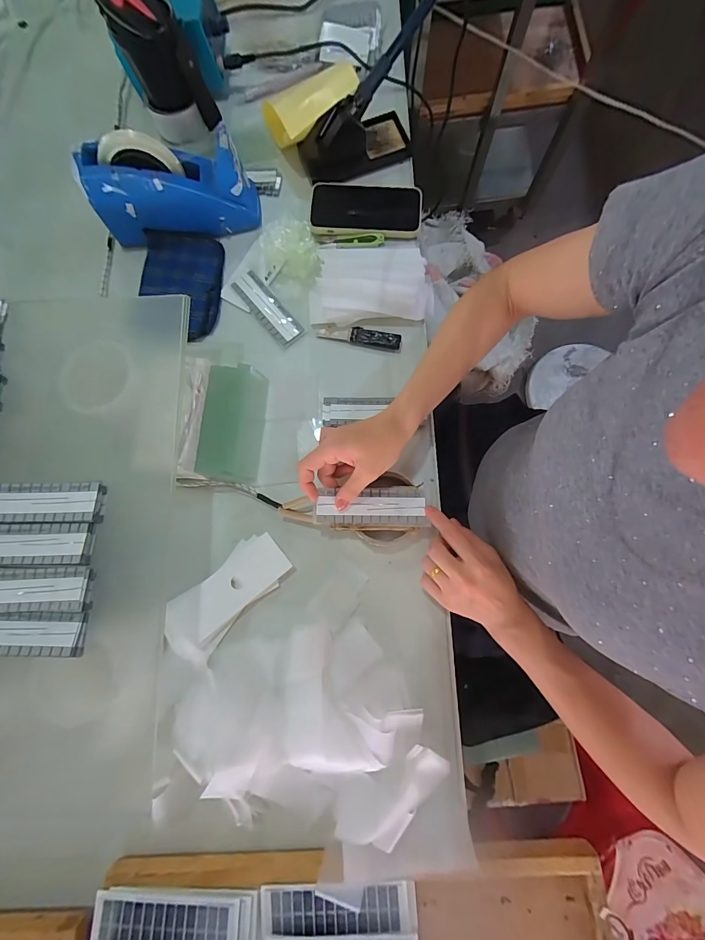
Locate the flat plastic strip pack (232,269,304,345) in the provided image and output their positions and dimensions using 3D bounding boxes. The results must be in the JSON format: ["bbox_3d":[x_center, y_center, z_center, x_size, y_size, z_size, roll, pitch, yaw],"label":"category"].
[{"bbox_3d":[-0.121,-0.231,0.511,0.039,0.010,0.128,-38,80,-6],"label":"flat plastic strip pack"}]

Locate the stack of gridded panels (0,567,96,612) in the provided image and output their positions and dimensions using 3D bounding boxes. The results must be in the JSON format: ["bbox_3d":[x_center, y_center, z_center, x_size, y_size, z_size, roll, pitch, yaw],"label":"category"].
[{"bbox_3d":[-0.325,0.117,0.352,0.132,0.009,0.042,0,79,1],"label":"stack of gridded panels"}]

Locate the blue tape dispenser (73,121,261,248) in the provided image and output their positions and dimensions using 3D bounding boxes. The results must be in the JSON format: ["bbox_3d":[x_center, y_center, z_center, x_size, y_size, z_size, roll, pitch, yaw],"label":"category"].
[{"bbox_3d":[-0.247,-0.387,0.493,0.213,0.107,0.063,-9,79,-1],"label":"blue tape dispenser"}]

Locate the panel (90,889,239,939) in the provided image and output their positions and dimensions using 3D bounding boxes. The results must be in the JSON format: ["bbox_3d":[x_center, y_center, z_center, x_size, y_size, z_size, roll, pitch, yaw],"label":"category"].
[{"bbox_3d":[-0.186,0.443,0.353,0.147,0.006,0.047,-5,73,3],"label":"panel"}]

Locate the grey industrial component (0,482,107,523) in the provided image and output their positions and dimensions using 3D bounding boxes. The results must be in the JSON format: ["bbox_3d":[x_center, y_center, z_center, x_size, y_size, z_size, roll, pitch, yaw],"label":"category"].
[{"bbox_3d":[-0.322,0.033,0.369,0.129,0.011,0.040,0,79,1],"label":"grey industrial component"}]

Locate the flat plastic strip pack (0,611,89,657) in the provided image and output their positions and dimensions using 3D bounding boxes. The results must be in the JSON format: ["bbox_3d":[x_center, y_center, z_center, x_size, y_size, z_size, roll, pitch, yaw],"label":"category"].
[{"bbox_3d":[-0.325,0.158,0.343,0.133,0.009,0.039,-2,79,1],"label":"flat plastic strip pack"}]

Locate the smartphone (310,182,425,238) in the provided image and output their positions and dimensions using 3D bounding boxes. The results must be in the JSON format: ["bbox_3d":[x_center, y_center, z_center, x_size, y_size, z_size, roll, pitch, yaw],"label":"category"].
[{"bbox_3d":[0.019,-0.385,0.529,0.163,0.012,0.086,2,79,1],"label":"smartphone"}]

